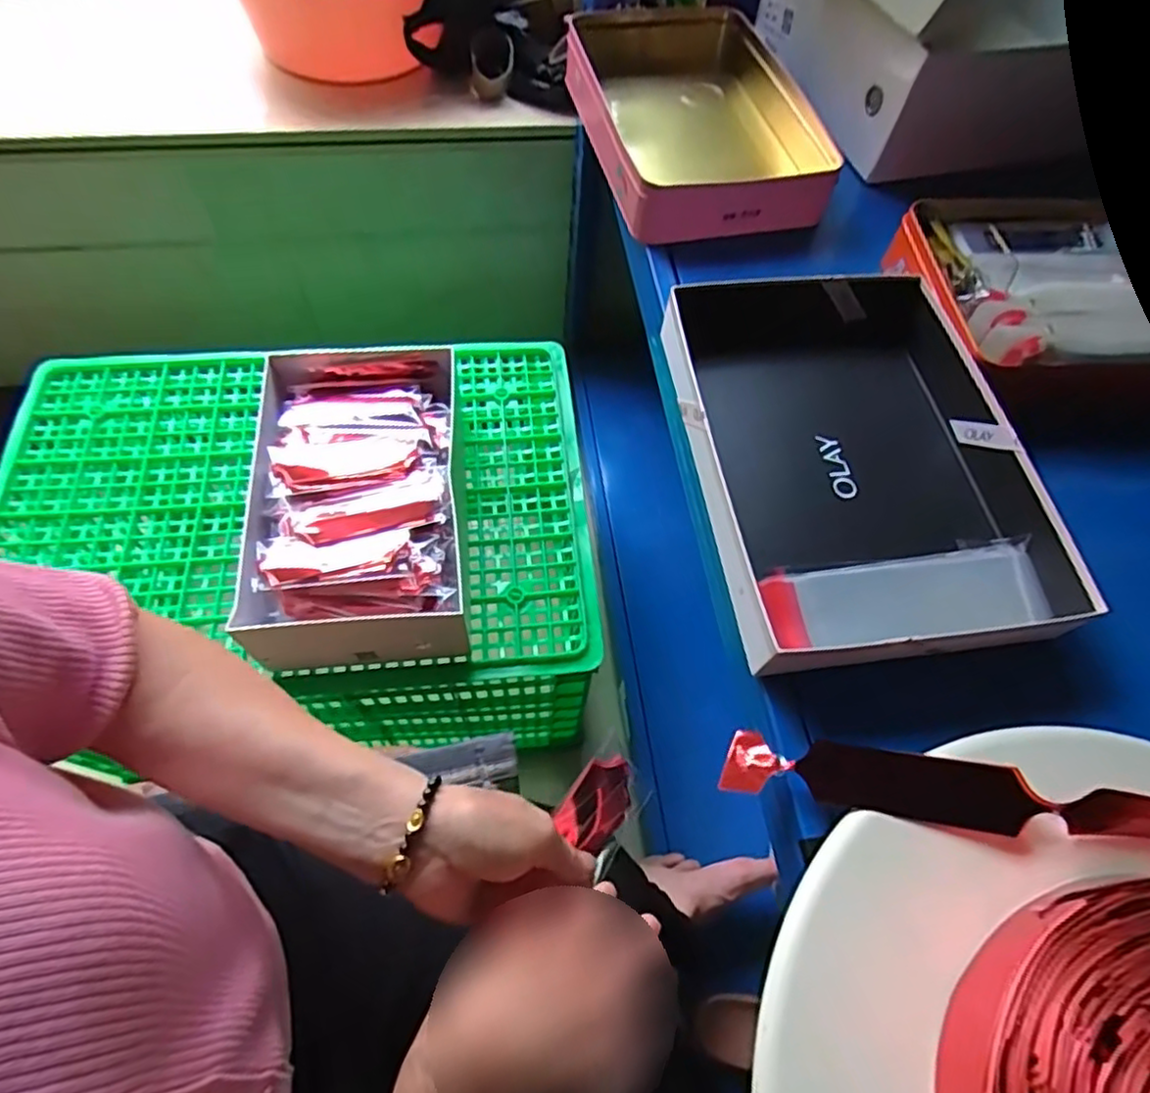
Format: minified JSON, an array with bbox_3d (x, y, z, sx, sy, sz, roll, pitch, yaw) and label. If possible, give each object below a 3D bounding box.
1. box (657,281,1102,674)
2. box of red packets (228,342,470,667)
[{"bbox_3d":[0.209,-0.071,0.484,0.246,0.045,0.310,-7,63,-7],"label":"box"},{"bbox_3d":[-0.223,-0.042,0.685,0.200,0.115,0.324,-5,62,-6],"label":"box of red packets"}]

